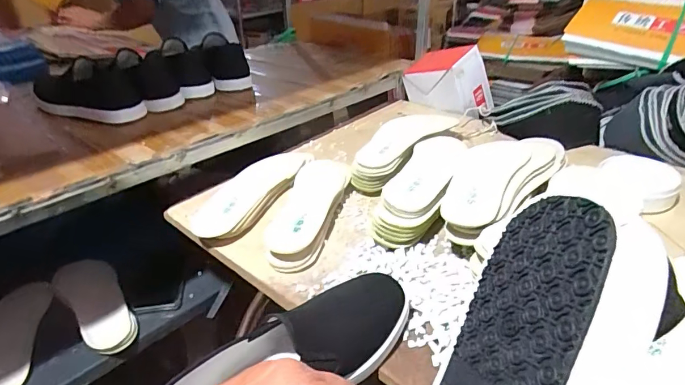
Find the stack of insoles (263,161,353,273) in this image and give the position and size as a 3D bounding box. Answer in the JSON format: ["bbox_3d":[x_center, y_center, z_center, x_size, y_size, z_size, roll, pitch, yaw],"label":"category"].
[{"bbox_3d":[-0.051,0.021,0.621,0.086,0.037,0.226,8,33,13],"label":"stack of insoles"}]

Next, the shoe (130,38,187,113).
[{"bbox_3d":[-0.361,-0.254,0.886,0.079,0.085,0.280,-7,32,-10],"label":"shoe"}]

